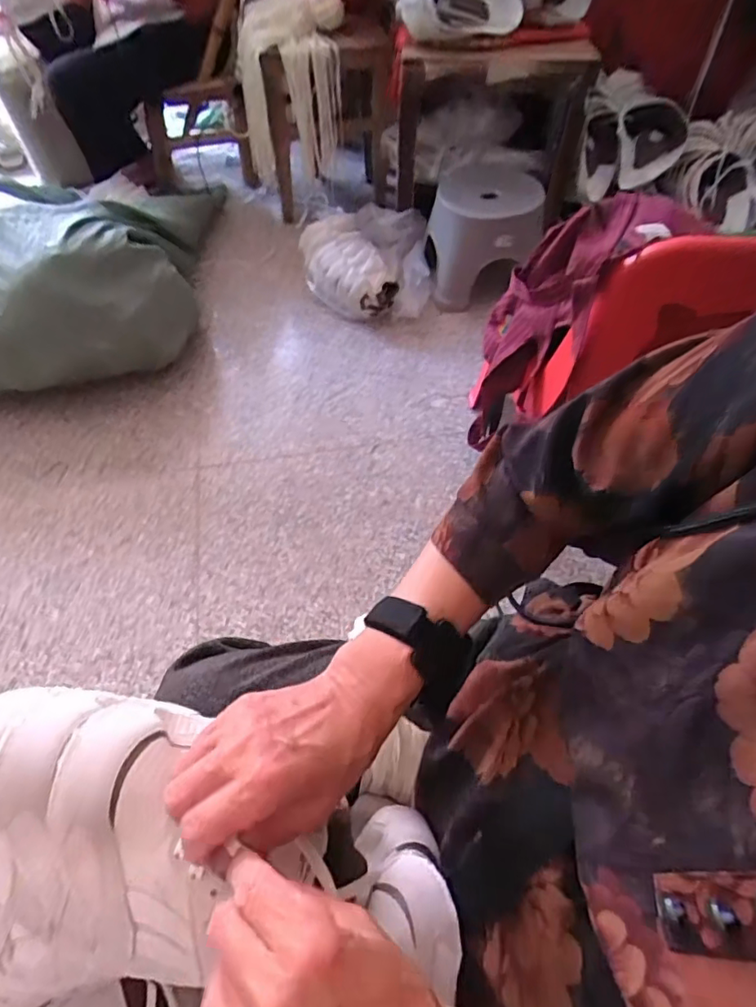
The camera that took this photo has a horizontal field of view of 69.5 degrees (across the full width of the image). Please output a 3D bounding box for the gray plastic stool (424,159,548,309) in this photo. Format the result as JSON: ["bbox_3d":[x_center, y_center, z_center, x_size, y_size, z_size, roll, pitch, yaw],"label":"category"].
[{"bbox_3d":[0.264,-0.673,1.402,0.268,0.224,0.288,9,56,4],"label":"gray plastic stool"}]

